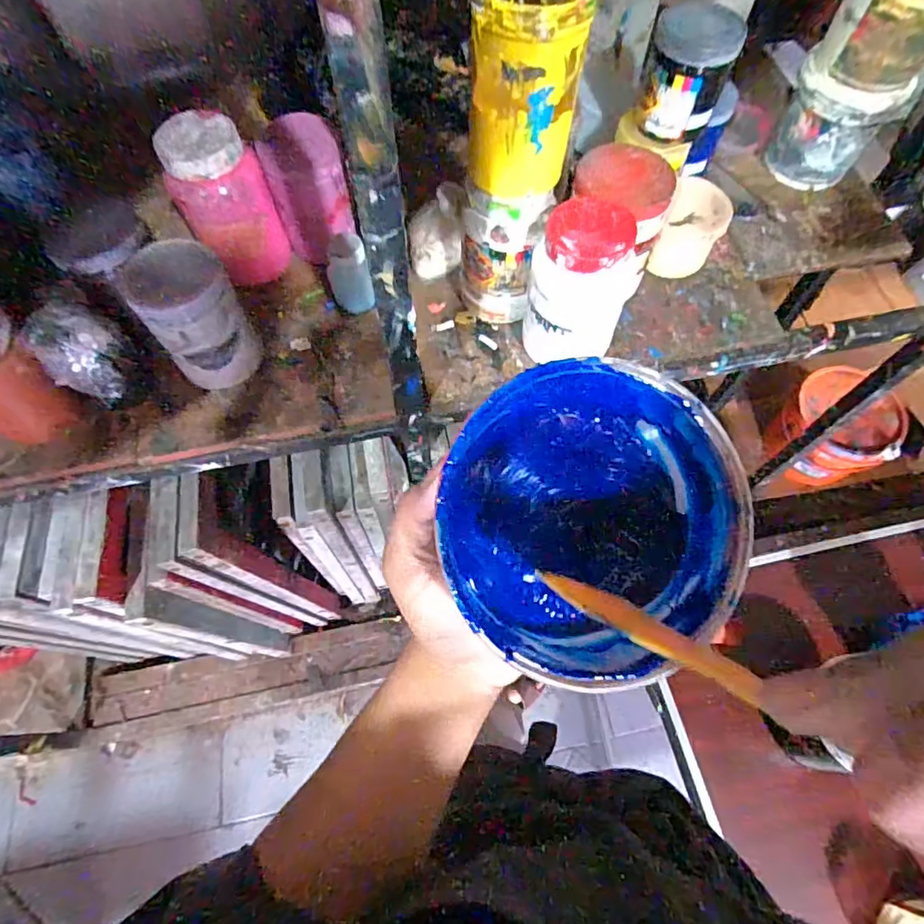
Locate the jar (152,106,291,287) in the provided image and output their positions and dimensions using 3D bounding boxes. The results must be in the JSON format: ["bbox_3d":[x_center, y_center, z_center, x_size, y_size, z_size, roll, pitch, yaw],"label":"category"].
[{"bbox_3d":[-0.259,-0.288,0.615,0.099,0.162,0.083,-23,67,-11],"label":"jar"}]

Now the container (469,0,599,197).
[{"bbox_3d":[0.052,-0.318,0.458,0.089,0.143,0.094,-3,65,-2],"label":"container"}]

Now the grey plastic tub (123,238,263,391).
[{"bbox_3d":[-0.269,-0.147,0.564,0.084,0.147,0.087,0,65,0],"label":"grey plastic tub"}]

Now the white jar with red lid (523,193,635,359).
[{"bbox_3d":[0.123,-0.181,0.568,0.093,0.163,0.094,0,65,0],"label":"white jar with red lid"}]

